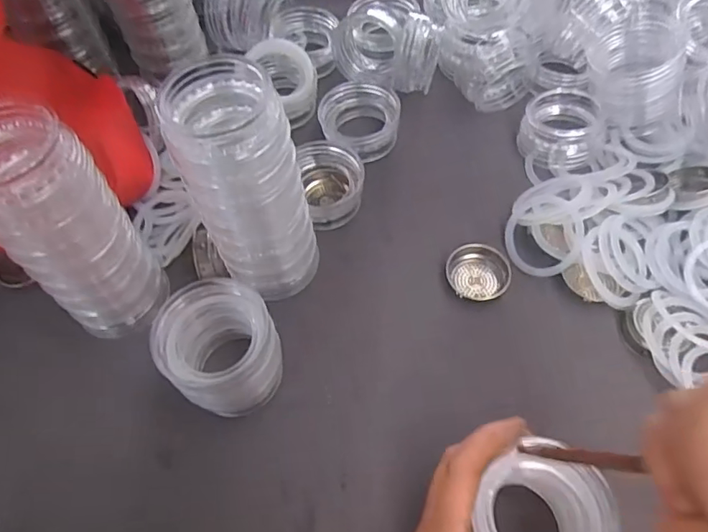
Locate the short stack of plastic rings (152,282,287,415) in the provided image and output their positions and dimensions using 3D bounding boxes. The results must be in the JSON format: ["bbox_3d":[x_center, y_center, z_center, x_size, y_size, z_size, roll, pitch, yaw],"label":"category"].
[{"bbox_3d":[-0.082,0.053,0.347,0.067,0.073,0.065,-24,60,-11],"label":"short stack of plastic rings"}]

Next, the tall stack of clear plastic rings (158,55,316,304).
[{"bbox_3d":[-0.065,-0.049,0.350,0.065,0.168,0.064,-15,58,-6],"label":"tall stack of clear plastic rings"}]

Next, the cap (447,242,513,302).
[{"bbox_3d":[0.090,0.004,0.392,0.045,0.015,0.035,4,58,6],"label":"cap"}]

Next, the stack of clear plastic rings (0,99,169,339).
[{"bbox_3d":[-0.178,-0.020,0.345,0.054,0.167,0.068,39,68,23],"label":"stack of clear plastic rings"}]

